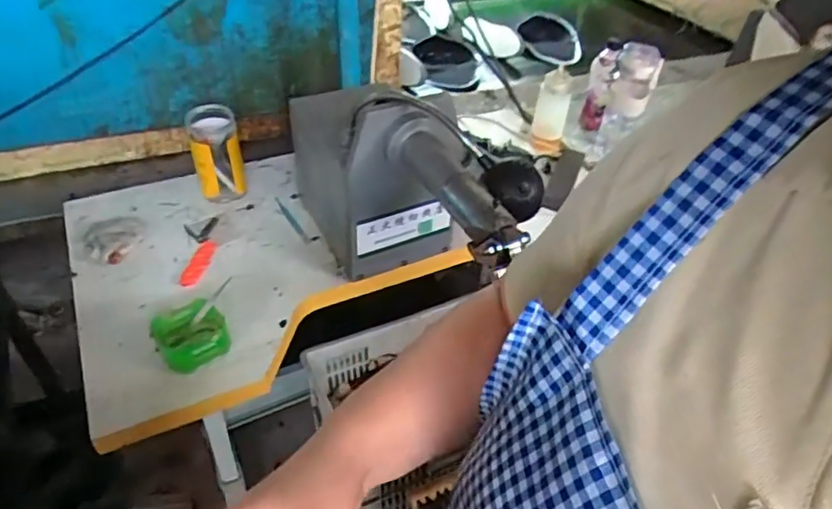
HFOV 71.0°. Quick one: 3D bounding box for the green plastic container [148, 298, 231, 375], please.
[{"bbox_3d":[-0.320,0.117,0.831,0.096,0.056,0.091,-18,45,-24],"label":"green plastic container"}]

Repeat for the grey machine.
[{"bbox_3d":[-0.017,-0.102,0.903,0.215,0.303,0.512,-15,44,-22],"label":"grey machine"}]

